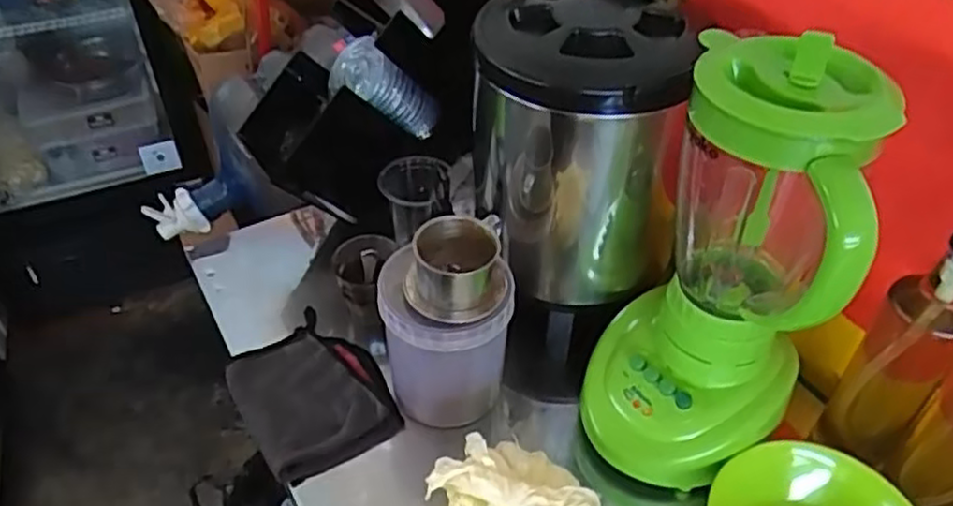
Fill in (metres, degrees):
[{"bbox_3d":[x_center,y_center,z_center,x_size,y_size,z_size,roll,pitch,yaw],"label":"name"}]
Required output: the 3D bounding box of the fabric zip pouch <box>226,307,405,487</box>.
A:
[{"bbox_3d":[-0.167,0.140,0.725,0.136,0.019,0.176,-25,48,-26],"label":"fabric zip pouch"}]

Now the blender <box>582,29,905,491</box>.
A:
[{"bbox_3d":[0.196,0.020,0.572,0.161,0.350,0.152,14,44,13],"label":"blender"}]

